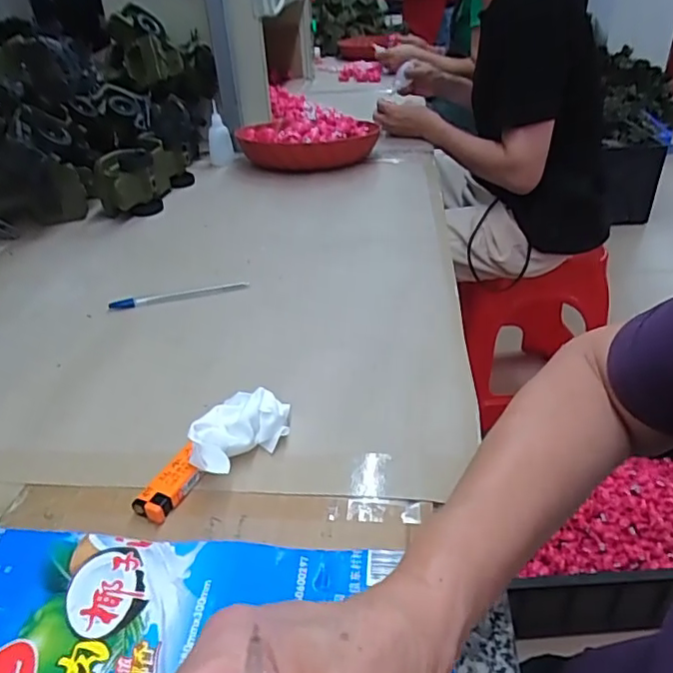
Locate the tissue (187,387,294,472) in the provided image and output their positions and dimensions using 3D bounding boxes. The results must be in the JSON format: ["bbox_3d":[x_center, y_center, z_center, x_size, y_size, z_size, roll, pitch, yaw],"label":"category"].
[{"bbox_3d":[-0.068,0.068,0.402,0.044,0.034,0.078,24,40,32],"label":"tissue"}]

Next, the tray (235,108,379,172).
[{"bbox_3d":[-0.049,-0.328,0.961,0.217,0.052,0.204,-4,34,-2],"label":"tray"}]

